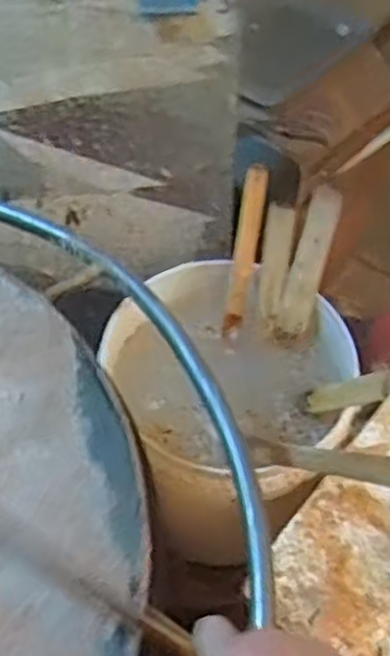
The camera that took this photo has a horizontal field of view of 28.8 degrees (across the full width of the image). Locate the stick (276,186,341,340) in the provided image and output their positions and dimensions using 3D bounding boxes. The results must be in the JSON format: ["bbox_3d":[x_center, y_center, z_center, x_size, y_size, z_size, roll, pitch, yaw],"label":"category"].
[{"bbox_3d":[0.131,-0.070,0.875,0.038,0.185,0.020,19,25,15],"label":"stick"}]

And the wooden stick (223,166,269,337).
[{"bbox_3d":[0.059,-0.092,0.902,0.026,0.196,0.017,12,15,11],"label":"wooden stick"}]

